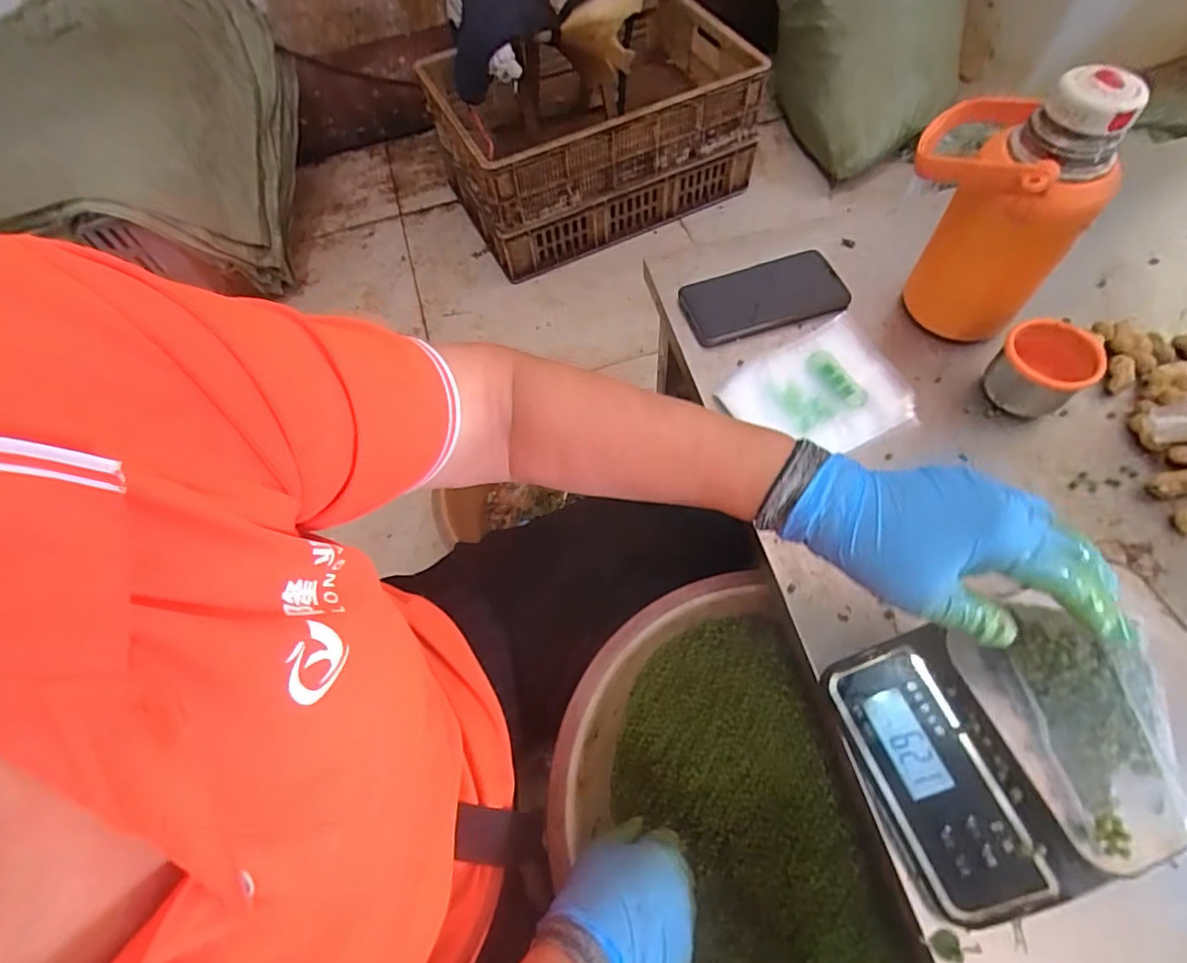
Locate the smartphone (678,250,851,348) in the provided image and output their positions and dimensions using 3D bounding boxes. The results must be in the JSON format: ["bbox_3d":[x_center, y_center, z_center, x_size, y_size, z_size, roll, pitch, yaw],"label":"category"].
[{"bbox_3d":[0.168,-0.181,0.573,0.156,0.010,0.084,-14,62,-5],"label":"smartphone"}]

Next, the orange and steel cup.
[{"bbox_3d":[0.368,-0.091,0.481,0.059,0.060,0.068,-35,66,-15],"label":"orange and steel cup"}]

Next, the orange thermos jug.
[{"bbox_3d":[0.326,-0.230,0.478,0.135,0.198,0.115,29,67,16],"label":"orange thermos jug"}]

